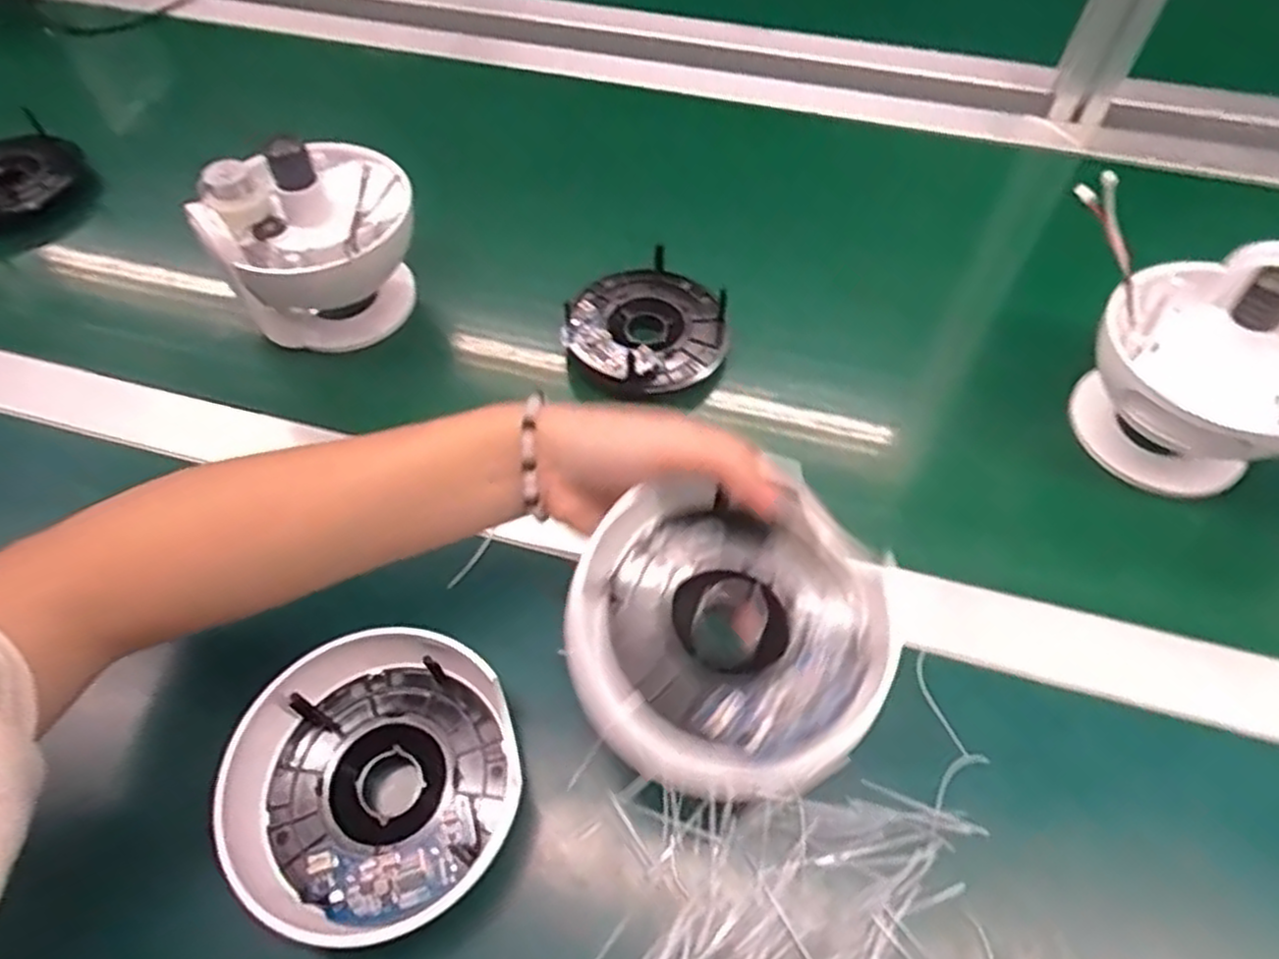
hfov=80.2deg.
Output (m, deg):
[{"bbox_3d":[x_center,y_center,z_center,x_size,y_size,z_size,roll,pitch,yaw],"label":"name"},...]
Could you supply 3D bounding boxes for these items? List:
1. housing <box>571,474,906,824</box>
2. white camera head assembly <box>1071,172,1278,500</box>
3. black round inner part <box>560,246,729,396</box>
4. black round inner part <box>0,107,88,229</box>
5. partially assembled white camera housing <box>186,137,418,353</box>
[{"bbox_3d":[0.034,0.060,0.288,0.116,0.042,0.111,-1,56,1],"label":"housing"},{"bbox_3d":[0.293,-0.067,0.408,0.109,0.115,0.145,-14,57,-8],"label":"white camera head assembly"},{"bbox_3d":[0.004,-0.098,0.474,0.101,0.025,0.095,-1,56,1],"label":"black round inner part"},{"bbox_3d":[-0.453,-0.216,0.548,0.103,0.042,0.087,-39,64,-22],"label":"black round inner part"},{"bbox_3d":[-0.189,-0.135,0.455,0.103,0.106,0.095,-1,56,1],"label":"partially assembled white camera housing"}]

